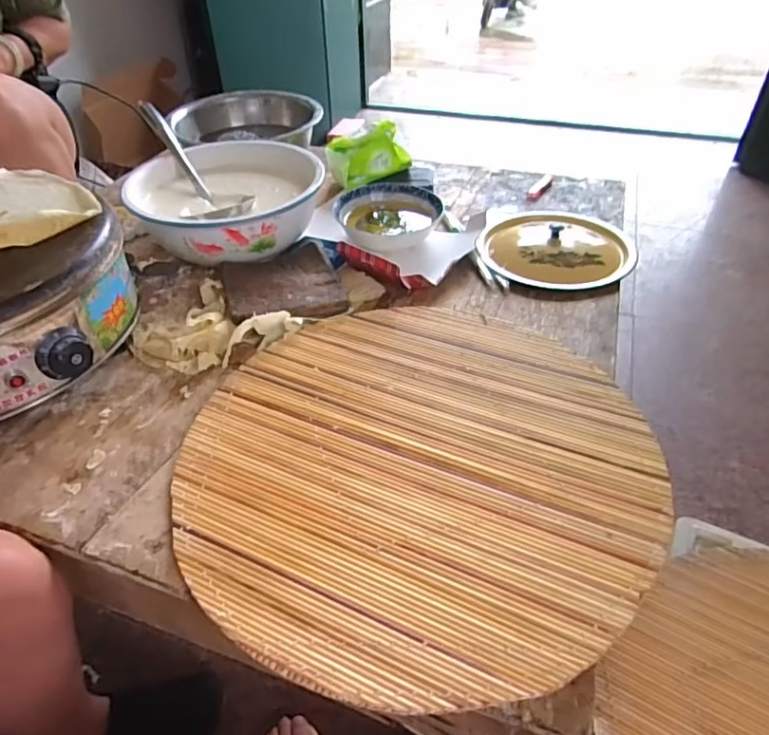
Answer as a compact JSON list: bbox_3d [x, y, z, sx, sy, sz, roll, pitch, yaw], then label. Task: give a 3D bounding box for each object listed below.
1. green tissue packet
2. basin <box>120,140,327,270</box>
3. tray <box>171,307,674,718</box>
[{"bbox_3d":[-0.029,-0.387,0.983,0.139,0.082,0.076,-11,43,-11],"label":"green tissue packet"},{"bbox_3d":[-0.244,-0.264,0.857,0.261,0.091,0.280,-2,41,2],"label":"basin"},{"bbox_3d":[0.028,0.083,0.530,0.431,0.012,0.437,-2,41,2],"label":"tray"}]

